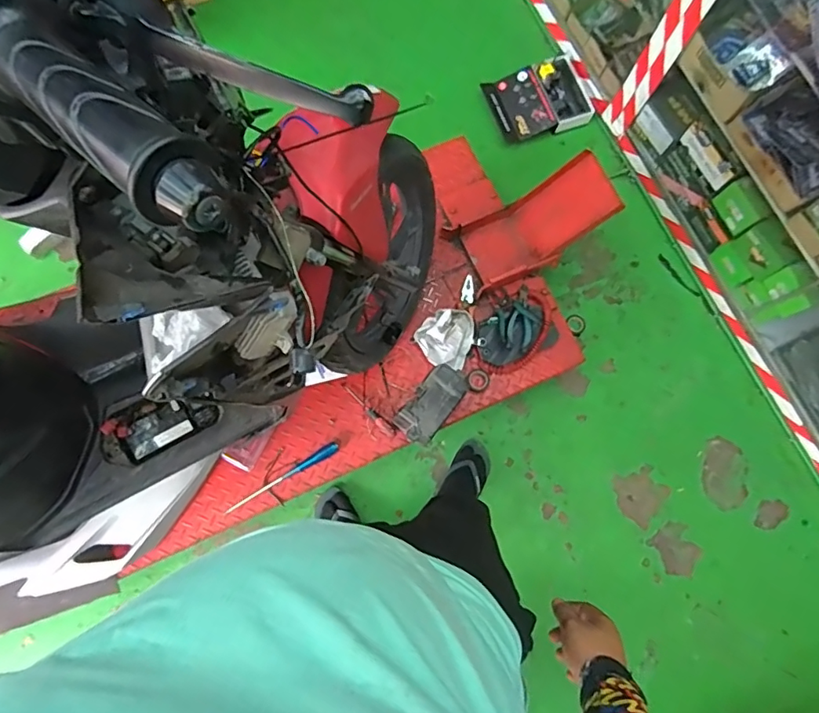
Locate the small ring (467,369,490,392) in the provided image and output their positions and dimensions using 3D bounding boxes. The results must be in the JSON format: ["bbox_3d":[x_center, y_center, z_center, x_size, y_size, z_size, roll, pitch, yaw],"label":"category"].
[{"bbox_3d":[0.169,0.060,1.274,0.054,0.010,0.054,1,77,-2],"label":"small ring"}]

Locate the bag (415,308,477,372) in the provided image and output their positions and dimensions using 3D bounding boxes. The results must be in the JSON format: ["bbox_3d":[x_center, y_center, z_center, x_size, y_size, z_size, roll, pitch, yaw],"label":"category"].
[{"bbox_3d":[0.089,-0.055,1.268,0.138,0.052,0.146,23,77,3],"label":"bag"}]

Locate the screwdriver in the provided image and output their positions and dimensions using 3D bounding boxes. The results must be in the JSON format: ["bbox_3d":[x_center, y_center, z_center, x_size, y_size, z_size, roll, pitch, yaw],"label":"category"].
[{"bbox_3d":[-0.296,0.279,1.204,0.289,0.017,0.025,-29,79,-6],"label":"screwdriver"}]

